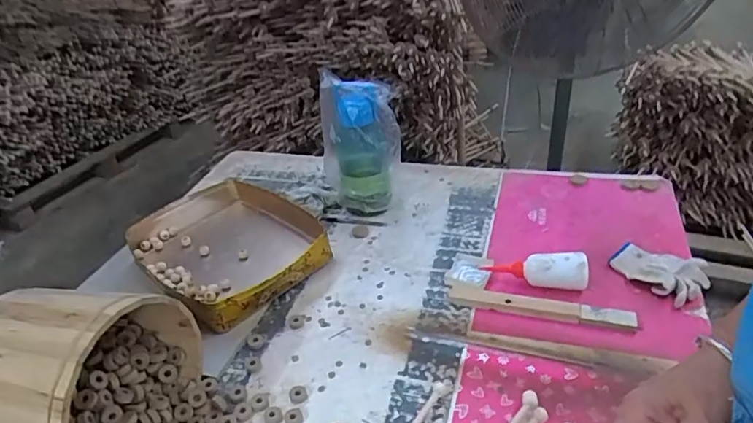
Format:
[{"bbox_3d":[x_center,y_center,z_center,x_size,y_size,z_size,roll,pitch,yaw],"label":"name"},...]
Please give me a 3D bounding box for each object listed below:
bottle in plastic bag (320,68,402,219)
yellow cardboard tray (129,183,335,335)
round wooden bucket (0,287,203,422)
[{"bbox_3d":[-0.034,-0.143,1.099,0.148,0.285,0.181,-10,34,-7],"label":"bottle in plastic bag"},{"bbox_3d":[-0.297,0.062,1.030,0.295,0.060,0.388,-28,40,-30],"label":"yellow cardboard tray"},{"bbox_3d":[-0.395,0.204,0.690,0.234,0.205,0.230,10,36,22],"label":"round wooden bucket"}]

